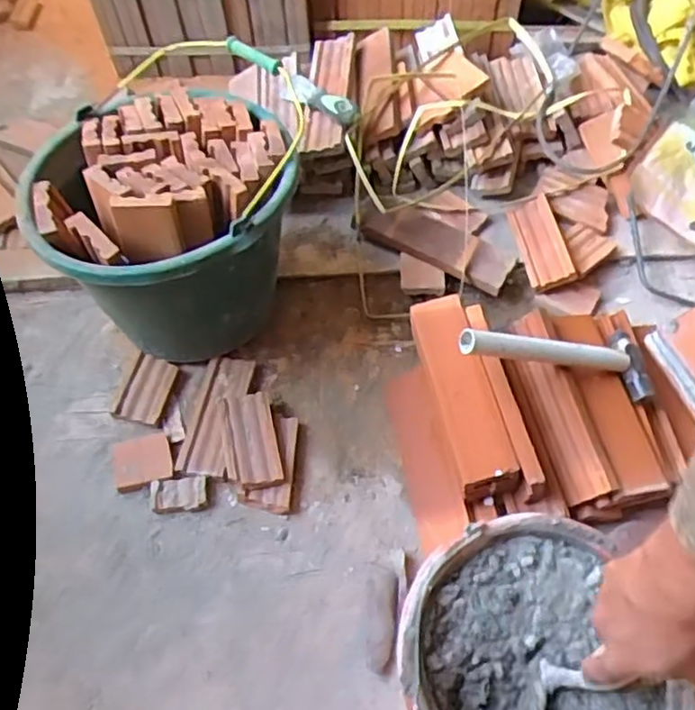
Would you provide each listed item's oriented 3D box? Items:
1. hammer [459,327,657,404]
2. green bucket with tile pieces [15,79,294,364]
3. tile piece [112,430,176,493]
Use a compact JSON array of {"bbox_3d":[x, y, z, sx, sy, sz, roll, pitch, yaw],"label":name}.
[{"bbox_3d":[0.234,-0.003,0.768,0.248,0.030,0.085,8,56,-25],"label":"hammer"},{"bbox_3d":[-0.208,-0.139,0.849,0.276,0.264,0.264,0,58,0],"label":"green bucket with tile pieces"},{"bbox_3d":[-0.246,0.126,0.823,0.066,0.007,0.062,-15,61,-9],"label":"tile piece"}]

